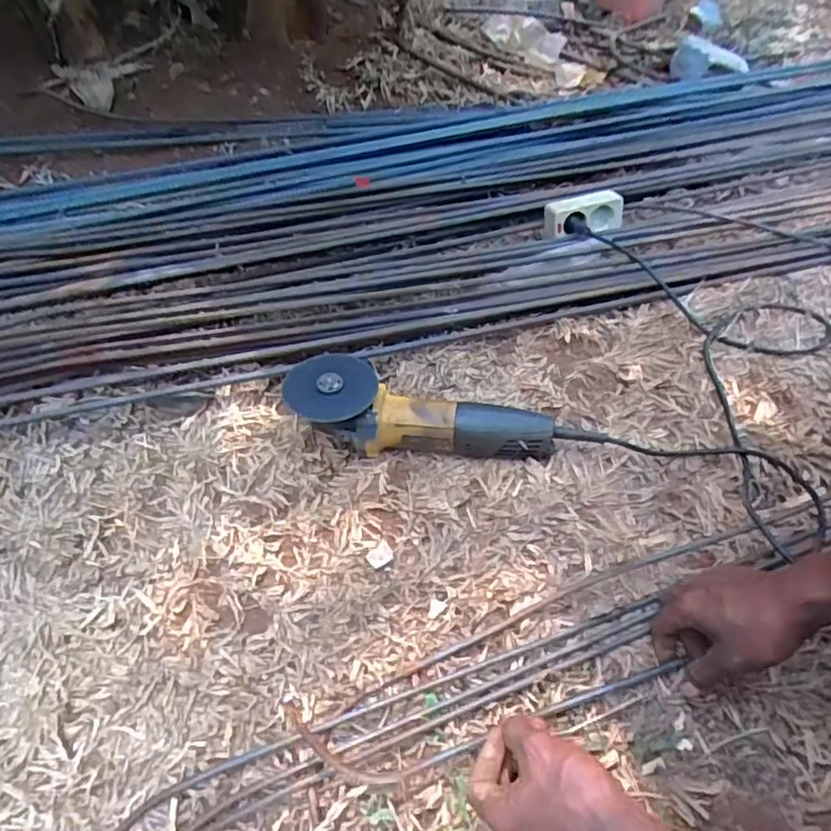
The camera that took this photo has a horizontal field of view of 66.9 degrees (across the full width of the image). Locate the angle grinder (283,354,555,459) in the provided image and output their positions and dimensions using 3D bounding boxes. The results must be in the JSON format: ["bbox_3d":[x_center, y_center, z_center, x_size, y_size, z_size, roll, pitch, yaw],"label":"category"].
[{"bbox_3d":[0.009,-0.005,0.709,0.285,0.095,0.093,1,50,5],"label":"angle grinder"}]

